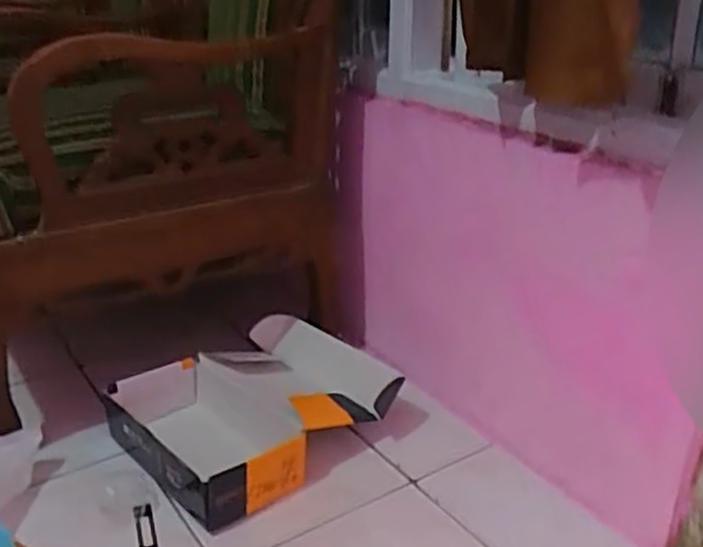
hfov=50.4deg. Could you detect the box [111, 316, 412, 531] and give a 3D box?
[{"bbox_3d":[-0.144,0.209,1.169,0.379,0.106,0.341,-19,29,-38],"label":"box"}]

